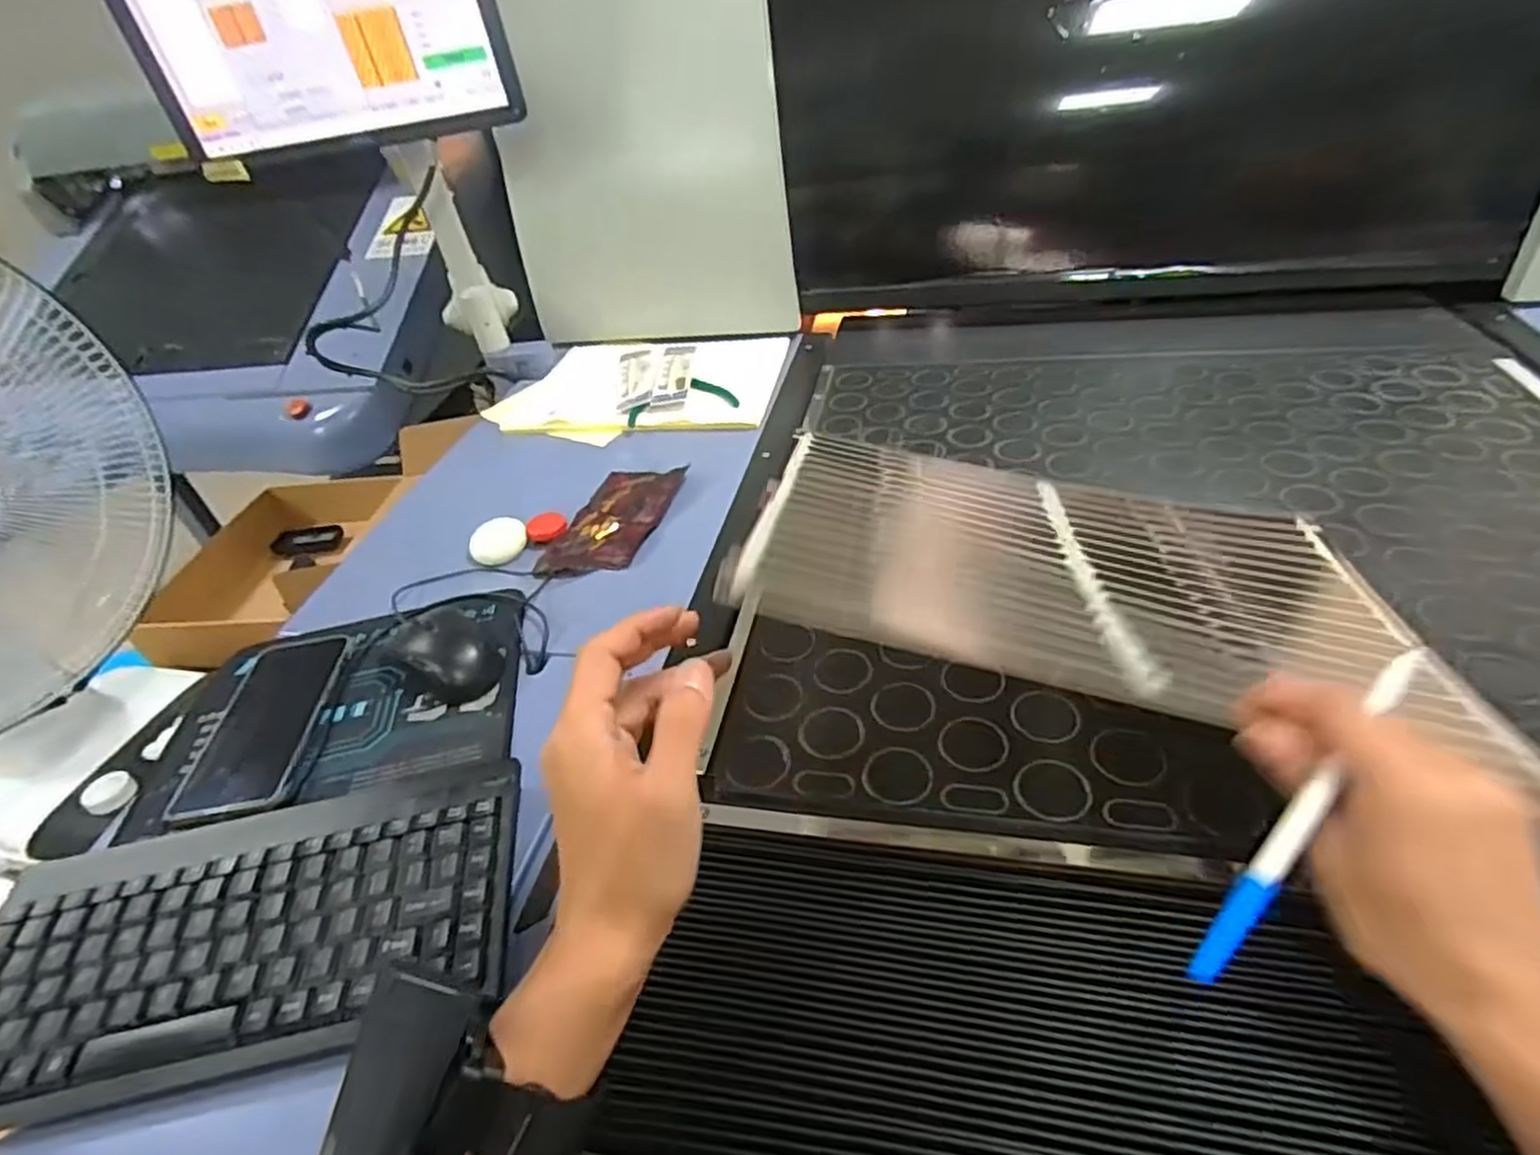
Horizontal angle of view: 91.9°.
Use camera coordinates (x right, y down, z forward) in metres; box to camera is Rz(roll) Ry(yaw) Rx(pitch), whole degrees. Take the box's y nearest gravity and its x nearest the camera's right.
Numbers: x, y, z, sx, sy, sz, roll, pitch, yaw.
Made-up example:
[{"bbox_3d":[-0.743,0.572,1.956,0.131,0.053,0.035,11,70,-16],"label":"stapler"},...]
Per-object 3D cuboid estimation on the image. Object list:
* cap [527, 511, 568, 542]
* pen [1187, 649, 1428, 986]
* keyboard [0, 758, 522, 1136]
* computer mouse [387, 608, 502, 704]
[{"bbox_3d":[-0.225,-0.051,0.752,0.040,0.008,0.040,-5,40,4],"label":"cap"},{"bbox_3d":[0.224,0.094,0.308,0.172,0.007,0.013,-46,50,-13],"label":"pen"},{"bbox_3d":[-0.282,0.192,0.404,0.283,0.032,0.148,-13,40,-6],"label":"keyboard"},{"bbox_3d":[-0.248,0.052,0.566,0.106,0.035,0.059,25,49,33],"label":"computer mouse"}]

